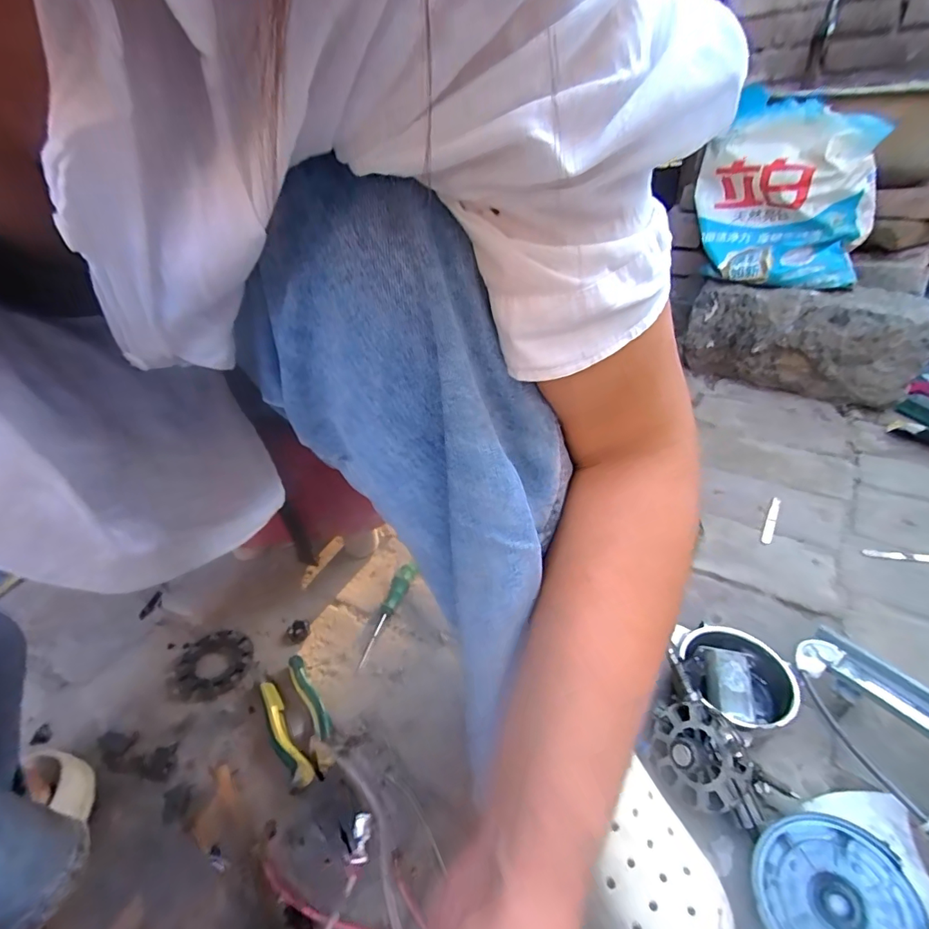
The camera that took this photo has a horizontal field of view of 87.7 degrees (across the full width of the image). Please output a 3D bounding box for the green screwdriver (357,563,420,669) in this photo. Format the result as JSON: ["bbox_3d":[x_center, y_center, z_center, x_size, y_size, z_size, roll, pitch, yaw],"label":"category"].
[{"bbox_3d":[-0.091,0.171,0.579,0.017,0.021,0.146,11,38,19],"label":"green screwdriver"}]

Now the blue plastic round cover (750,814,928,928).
[{"bbox_3d":[0.253,0.302,0.327,0.094,0.010,0.100,-15,55,22],"label":"blue plastic round cover"}]

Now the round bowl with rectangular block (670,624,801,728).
[{"bbox_3d":[0.258,0.207,0.463,0.092,0.046,0.099,-6,36,-3],"label":"round bowl with rectangular block"}]

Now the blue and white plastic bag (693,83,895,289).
[{"bbox_3d":[0.596,-0.525,0.921,0.287,0.356,0.083,14,10,38],"label":"blue and white plastic bag"}]

